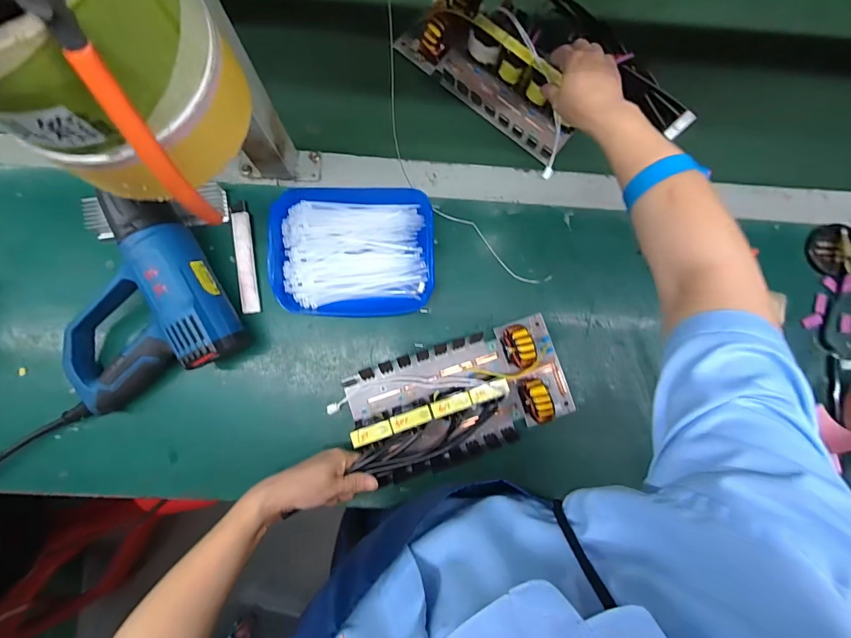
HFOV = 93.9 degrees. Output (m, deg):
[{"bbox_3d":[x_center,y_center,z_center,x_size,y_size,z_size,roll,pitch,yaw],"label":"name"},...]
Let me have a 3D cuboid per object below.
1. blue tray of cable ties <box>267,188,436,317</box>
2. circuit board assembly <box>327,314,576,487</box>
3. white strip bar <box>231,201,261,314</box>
[{"bbox_3d":[-0.090,-0.089,0.490,0.198,0.037,0.158,-1,85,-3],"label":"blue tray of cable ties"},{"bbox_3d":[0.043,0.094,0.468,0.263,0.059,0.132,-17,87,-5],"label":"circuit board assembly"},{"bbox_3d":[-0.225,-0.077,0.495,0.022,0.009,0.139,-8,85,-3],"label":"white strip bar"}]

